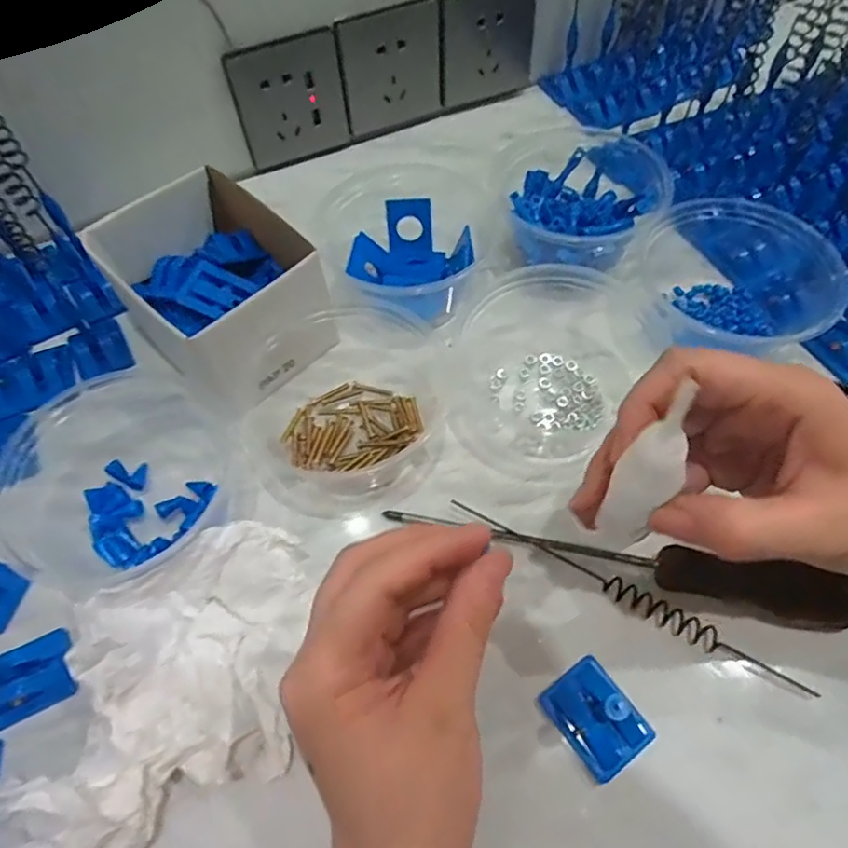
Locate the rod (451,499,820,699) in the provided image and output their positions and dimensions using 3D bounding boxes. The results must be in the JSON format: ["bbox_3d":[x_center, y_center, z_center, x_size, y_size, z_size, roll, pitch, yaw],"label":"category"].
[{"bbox_3d":[0.100,0.087,0.304,0.188,0.011,0.012,24,63,15],"label":"rod"}]

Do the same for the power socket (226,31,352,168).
[{"bbox_3d":[-0.103,-0.253,0.463,0.086,0.083,0.017,-23,61,-11],"label":"power socket"}]

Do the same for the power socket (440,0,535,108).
[{"bbox_3d":[0.054,-0.320,0.495,0.086,0.087,0.016,-22,61,-11],"label":"power socket"}]

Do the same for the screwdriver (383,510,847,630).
[{"bbox_3d":[0.096,0.070,0.306,0.234,0.025,0.026,10,62,13],"label":"screwdriver"}]

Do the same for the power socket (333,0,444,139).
[{"bbox_3d":[-0.025,-0.287,0.481,0.087,0.086,0.016,-21,61,-11],"label":"power socket"}]

